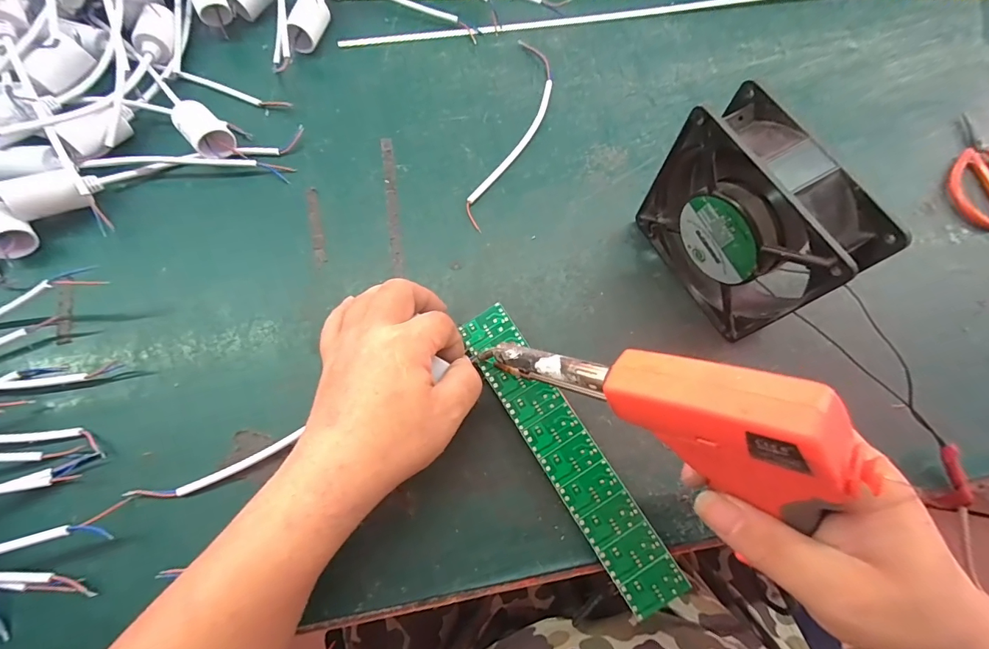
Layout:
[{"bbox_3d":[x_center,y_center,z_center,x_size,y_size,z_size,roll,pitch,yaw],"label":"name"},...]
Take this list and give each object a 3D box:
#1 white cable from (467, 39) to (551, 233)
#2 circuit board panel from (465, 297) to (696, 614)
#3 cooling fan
[{"bbox_3d":[0.018,-0.169,0.371,0.041,0.004,0.207,16,71,3],"label":"white cable"},{"bbox_3d":[0.043,0.076,0.270,0.035,0.004,0.201,-33,74,-3],"label":"circuit board panel"},{"bbox_3d":[0.156,-0.062,0.273,0.044,0.119,0.125,-27,74,-11],"label":"cooling fan"}]

